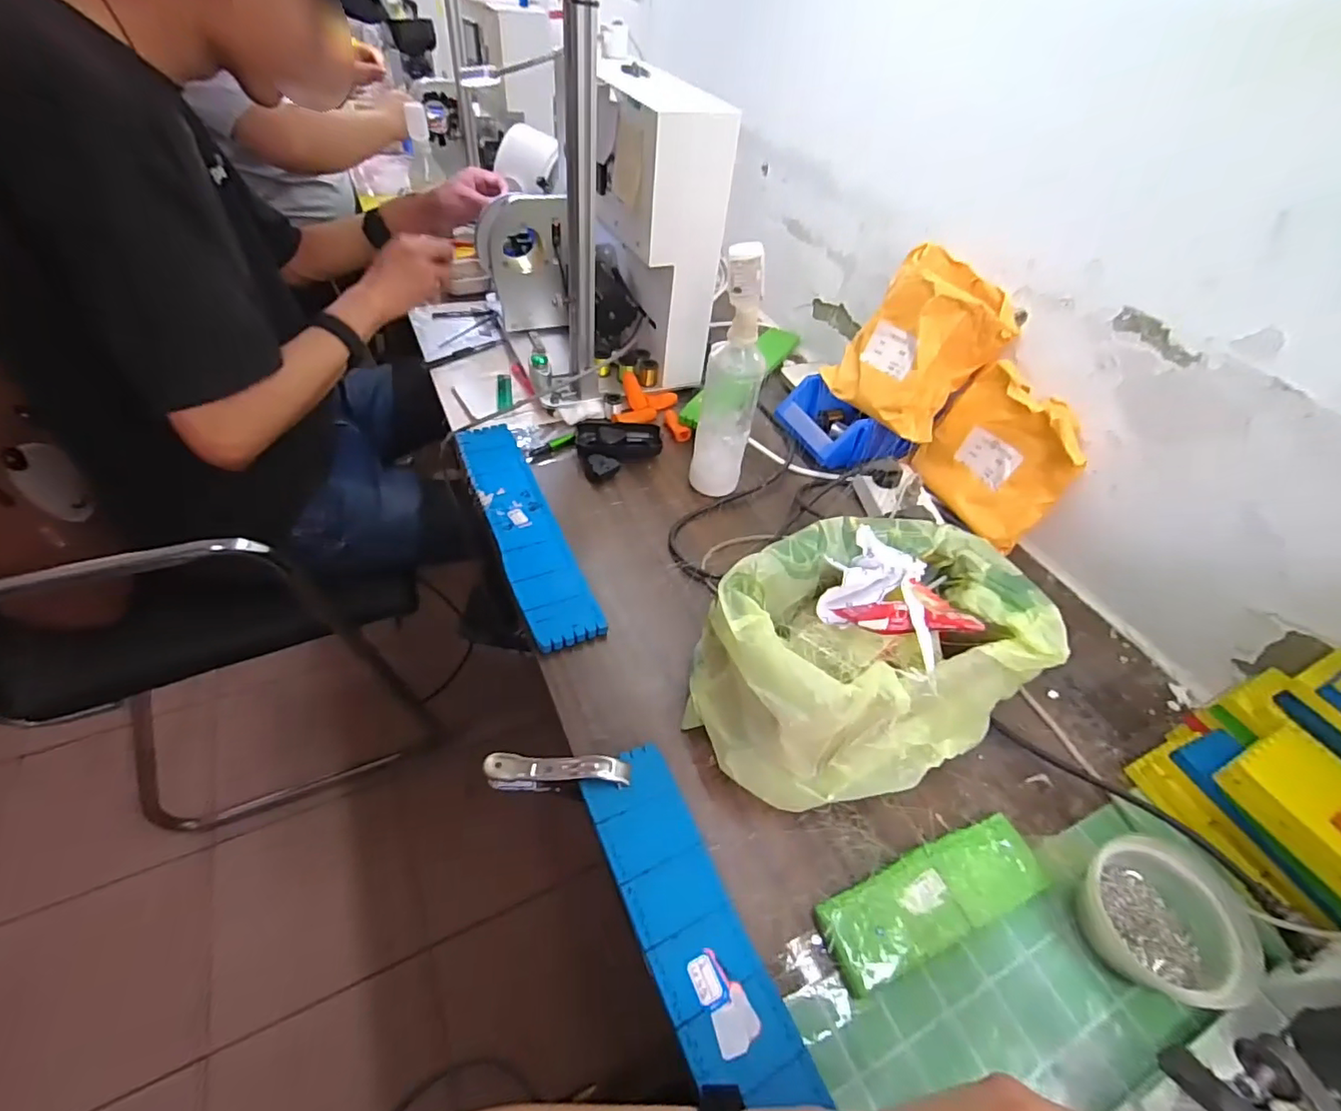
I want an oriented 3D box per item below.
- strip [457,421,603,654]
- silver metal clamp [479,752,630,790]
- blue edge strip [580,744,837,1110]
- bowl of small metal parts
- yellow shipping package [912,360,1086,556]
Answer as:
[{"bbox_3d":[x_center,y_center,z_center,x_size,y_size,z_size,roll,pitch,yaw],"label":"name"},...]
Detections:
[{"bbox_3d":[-0.168,-0.040,0.638,0.070,0.016,0.349,-17,52,-21],"label":"strip"},{"bbox_3d":[-0.091,0.177,0.461,0.114,0.039,0.021,6,47,-2],"label":"silver metal clamp"},{"bbox_3d":[0.034,0.286,0.363,0.068,0.016,0.338,-16,51,-21],"label":"blue edge strip"},{"bbox_3d":[0.343,0.254,0.400,0.089,0.054,0.094,4,47,-4],"label":"bowl of small metal parts"},{"bbox_3d":[0.382,-0.117,0.670,0.016,0.163,0.168,-9,51,-27],"label":"yellow shipping package"}]

